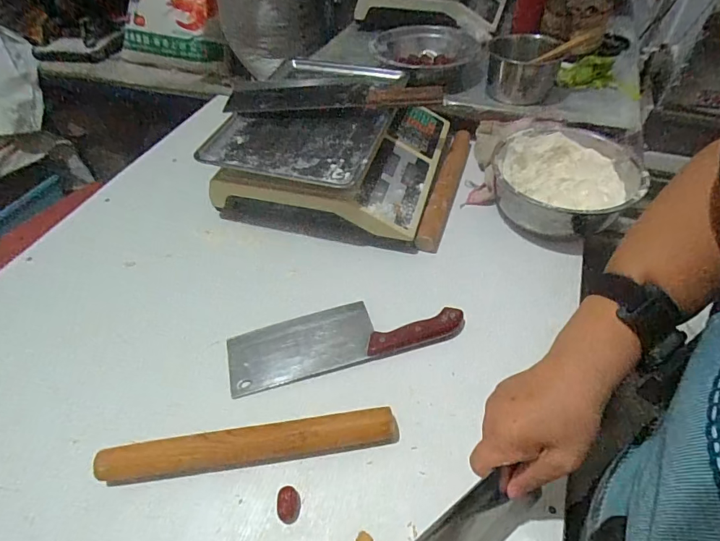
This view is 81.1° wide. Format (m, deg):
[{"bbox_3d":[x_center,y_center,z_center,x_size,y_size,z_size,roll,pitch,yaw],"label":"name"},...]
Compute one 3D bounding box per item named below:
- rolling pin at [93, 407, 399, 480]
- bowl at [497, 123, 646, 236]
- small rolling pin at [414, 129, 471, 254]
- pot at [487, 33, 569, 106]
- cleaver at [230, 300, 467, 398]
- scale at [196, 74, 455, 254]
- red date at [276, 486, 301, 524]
[{"bbox_3d":[-0.109,0.175,0.420,0.289,0.031,0.033,-7,48,-3],"label":"rolling pin"},{"bbox_3d":[0.293,-0.122,0.622,0.194,0.082,0.206,4,49,8],"label":"bowl"},{"bbox_3d":[0.144,-0.140,0.695,0.039,0.046,0.310,12,50,14],"label":"small rolling pin"},{"bbox_3d":[0.286,-0.350,0.732,0.124,0.072,0.119,1,48,5],"label":"pot"},{"bbox_3d":[-0.020,0.076,0.514,0.278,0.023,0.085,-13,49,-7],"label":"cleaver"},{"bbox_3d":[-0.038,-0.200,0.685,0.325,0.115,0.309,10,50,12],"label":"scale"},{"bbox_3d":[-0.067,0.218,0.392,0.020,0.019,0.026,0,48,3],"label":"red date"}]

